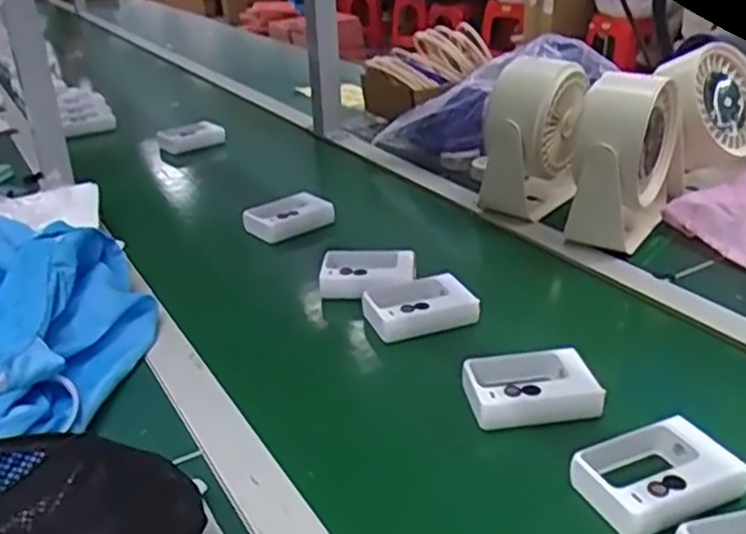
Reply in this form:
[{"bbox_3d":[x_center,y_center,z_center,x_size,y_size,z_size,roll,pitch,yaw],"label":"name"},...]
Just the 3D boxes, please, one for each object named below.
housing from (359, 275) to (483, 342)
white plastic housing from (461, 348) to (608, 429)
[{"bbox_3d":[0.042,0.037,0.717,0.104,0.031,0.070,-6,30,-12],"label":"housing"},{"bbox_3d":[0.123,0.093,0.593,0.103,0.027,0.067,-1,29,-4],"label":"white plastic housing"}]

